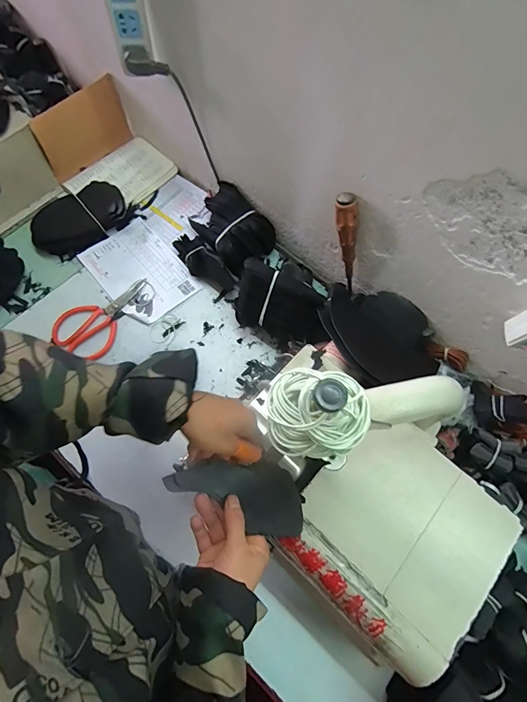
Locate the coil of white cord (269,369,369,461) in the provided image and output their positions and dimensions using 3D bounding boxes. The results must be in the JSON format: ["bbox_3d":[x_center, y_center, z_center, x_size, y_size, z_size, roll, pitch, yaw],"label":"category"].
[{"bbox_3d":[0.041,0.044,0.257,0.072,0.025,0.063,5,69,1],"label":"coil of white cord"}]

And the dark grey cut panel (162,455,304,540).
[{"bbox_3d":[-0.023,0.155,0.407,0.152,0.010,0.076,28,57,-1],"label":"dark grey cut panel"}]

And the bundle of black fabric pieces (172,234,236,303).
[{"bbox_3d":[-0.113,-0.165,0.667,0.054,0.044,0.135,-31,73,-12],"label":"bundle of black fabric pieces"}]

